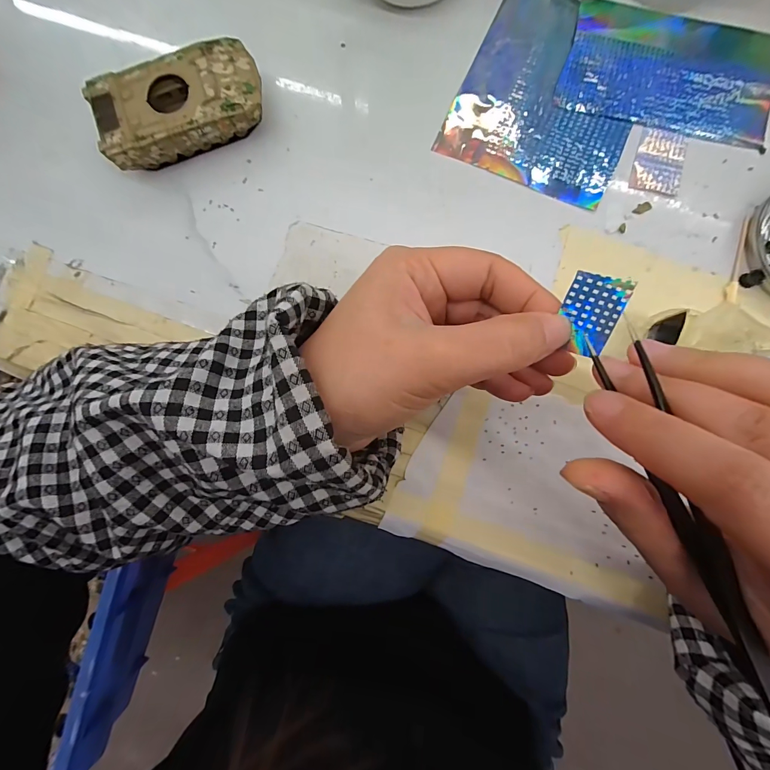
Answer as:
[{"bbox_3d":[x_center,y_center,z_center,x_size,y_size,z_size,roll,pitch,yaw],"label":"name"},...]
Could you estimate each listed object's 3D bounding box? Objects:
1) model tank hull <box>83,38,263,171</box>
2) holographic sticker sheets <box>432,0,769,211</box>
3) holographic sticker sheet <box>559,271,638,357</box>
[{"bbox_3d":[-0.122,-0.167,0.215,0.094,0.027,0.049,-21,85,1],"label":"model tank hull"},{"bbox_3d":[0.137,-0.174,0.215,0.177,0.004,0.135,19,87,4],"label":"holographic sticker sheets"},{"bbox_3d":[0.077,-0.026,0.132,0.020,0.004,0.028,18,110,8],"label":"holographic sticker sheet"}]

